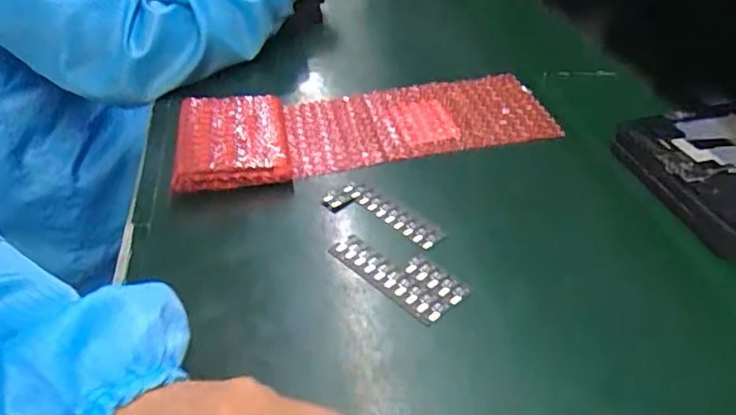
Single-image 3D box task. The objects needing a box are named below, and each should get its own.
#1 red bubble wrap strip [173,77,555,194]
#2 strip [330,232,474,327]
[{"bbox_3d":[-0.004,-0.084,0.567,0.342,0.033,0.130,-10,38,-11],"label":"red bubble wrap strip"},{"bbox_3d":[0.018,0.043,0.422,0.038,0.004,0.103,-31,46,-32],"label":"strip"}]

